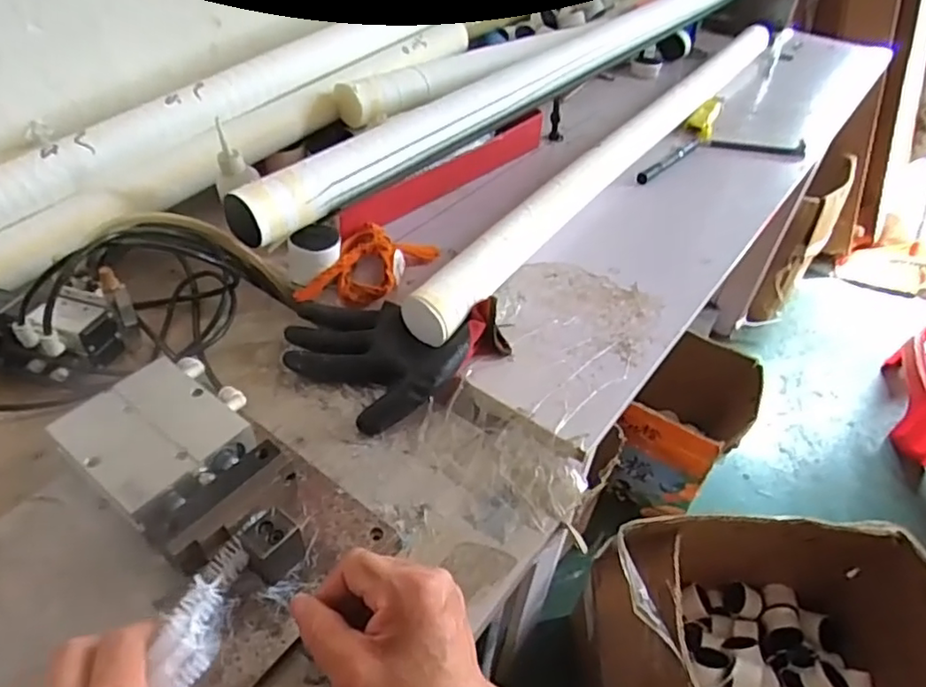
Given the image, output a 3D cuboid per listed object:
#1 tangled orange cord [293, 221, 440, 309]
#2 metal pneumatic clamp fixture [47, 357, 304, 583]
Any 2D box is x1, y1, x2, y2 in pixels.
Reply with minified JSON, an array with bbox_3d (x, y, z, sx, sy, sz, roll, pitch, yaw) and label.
[{"bbox_3d":[-0.092,-0.080,0.626,0.087,0.028,0.130,23,47,18],"label":"tangled orange cord"},{"bbox_3d":[-0.190,0.088,0.445,0.196,0.042,0.111,32,51,26],"label":"metal pneumatic clamp fixture"}]

